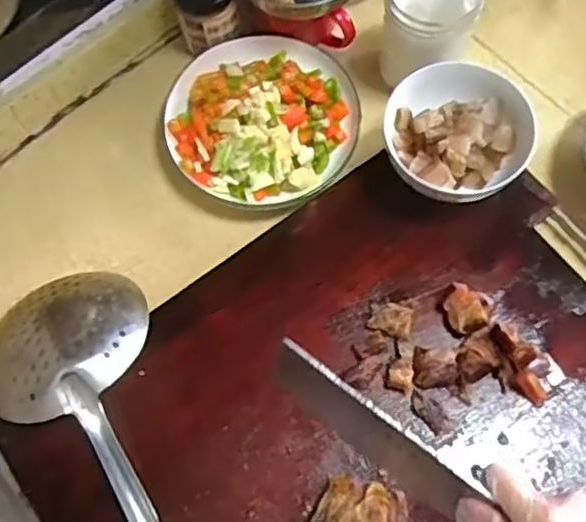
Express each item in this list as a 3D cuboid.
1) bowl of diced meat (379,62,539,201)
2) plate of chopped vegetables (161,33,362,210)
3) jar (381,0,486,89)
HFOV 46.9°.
[{"bbox_3d":[0.133,-0.105,0.577,0.115,0.064,0.117,0,71,1],"label":"bowl of diced meat"},{"bbox_3d":[-0.030,-0.142,0.630,0.175,0.041,0.177,0,71,1],"label":"plate of chopped vegetables"},{"bbox_3d":[0.122,-0.216,0.613,0.080,0.094,0.078,0,71,1],"label":"jar"}]

